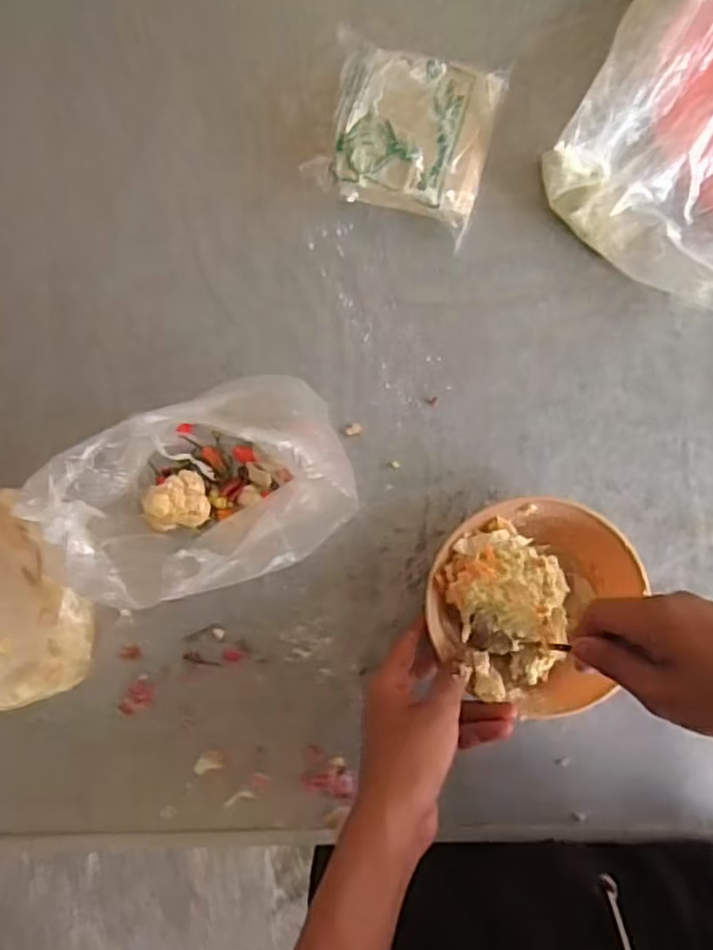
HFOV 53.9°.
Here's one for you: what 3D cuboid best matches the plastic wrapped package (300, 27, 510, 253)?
[{"bbox_3d":[0.036,-0.258,0.519,0.137,0.059,0.125,24,89,9],"label":"plastic wrapped package"}]

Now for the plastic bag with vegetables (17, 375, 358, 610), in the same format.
[{"bbox_3d":[-0.089,0.007,0.439,0.162,0.214,0.124,-12,84,7],"label":"plastic bag with vegetables"}]

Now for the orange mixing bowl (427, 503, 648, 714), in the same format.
[{"bbox_3d":[0.118,0.087,0.489,0.133,0.065,0.138,0,86,5],"label":"orange mixing bowl"}]

